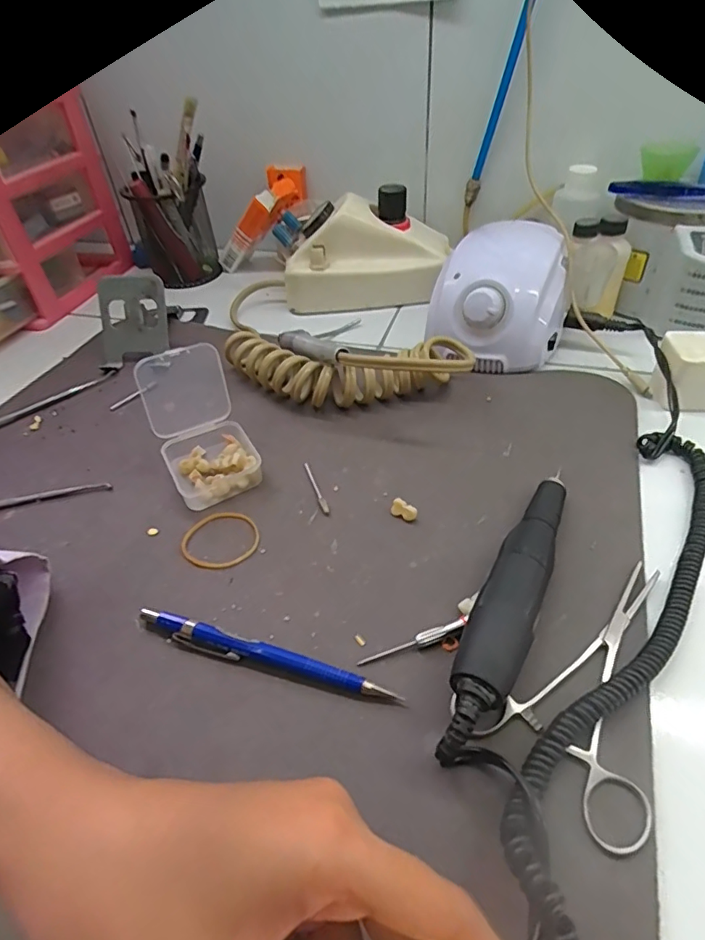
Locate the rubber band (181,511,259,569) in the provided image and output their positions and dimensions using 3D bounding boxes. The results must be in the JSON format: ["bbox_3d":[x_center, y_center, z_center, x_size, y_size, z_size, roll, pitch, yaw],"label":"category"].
[{"bbox_3d":[-0.079,0.042,0.305,0.044,0.005,0.044,-3,43,2],"label":"rubber band"}]

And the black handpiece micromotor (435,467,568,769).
[{"bbox_3d":[0.080,0.059,0.252,0.027,0.029,0.168,17,47,21],"label":"black handpiece micromotor"}]

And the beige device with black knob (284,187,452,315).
[{"bbox_3d":[0.013,-0.217,0.505,0.163,0.085,0.078,-4,43,1],"label":"beige device with black knob"}]

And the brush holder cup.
[{"bbox_3d":[-0.196,-0.291,0.556,0.091,0.153,0.077,-17,45,-12],"label":"brush holder cup"}]

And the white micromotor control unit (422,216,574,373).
[{"bbox_3d":[0.125,-0.147,0.430,0.105,0.070,0.146,11,46,16],"label":"white micromotor control unit"}]

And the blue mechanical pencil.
[{"bbox_3d":[-0.045,0.090,0.247,0.133,0.011,0.011,11,46,16],"label":"blue mechanical pencil"}]

